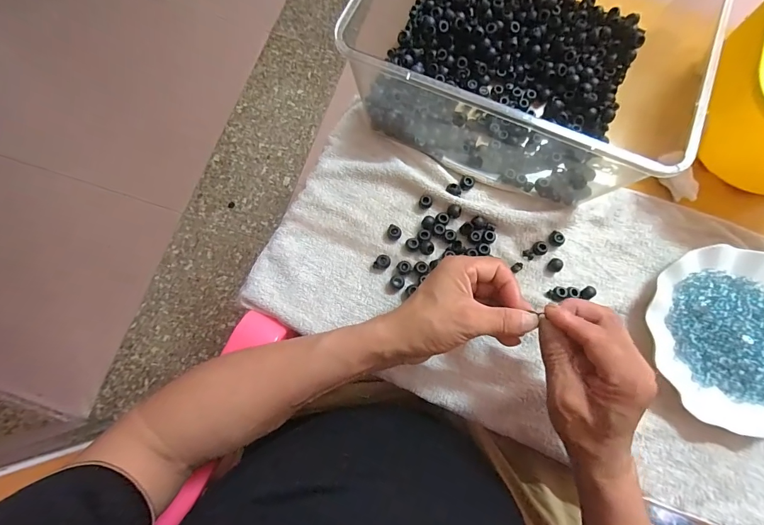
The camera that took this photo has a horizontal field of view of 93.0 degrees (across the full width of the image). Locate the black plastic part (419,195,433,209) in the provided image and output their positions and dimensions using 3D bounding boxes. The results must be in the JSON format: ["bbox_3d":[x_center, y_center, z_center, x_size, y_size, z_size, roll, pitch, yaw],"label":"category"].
[{"bbox_3d":[0.049,-0.068,0.407,0.014,0.008,0.015,0,76,-1],"label":"black plastic part"}]

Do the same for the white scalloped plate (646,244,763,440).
[{"bbox_3d":[0.368,0.077,0.370,0.175,0.023,0.181,0,76,-1],"label":"white scalloped plate"}]

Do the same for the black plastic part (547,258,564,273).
[{"bbox_3d":[0.190,0.003,0.395,0.013,0.012,0.014,0,76,-1],"label":"black plastic part"}]

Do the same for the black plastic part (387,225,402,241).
[{"bbox_3d":[0.014,-0.034,0.400,0.016,0.006,0.017,0,76,-1],"label":"black plastic part"}]

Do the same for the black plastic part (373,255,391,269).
[{"bbox_3d":[0.000,0.000,0.394,0.017,0.008,0.015,14,76,2],"label":"black plastic part"}]

